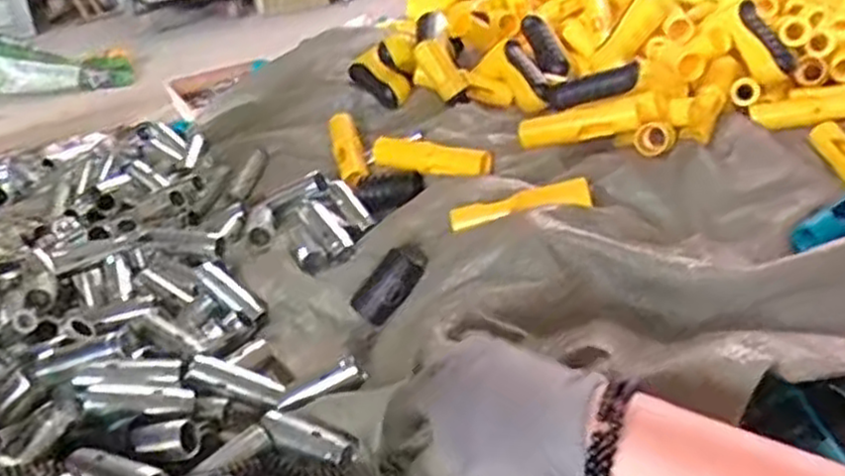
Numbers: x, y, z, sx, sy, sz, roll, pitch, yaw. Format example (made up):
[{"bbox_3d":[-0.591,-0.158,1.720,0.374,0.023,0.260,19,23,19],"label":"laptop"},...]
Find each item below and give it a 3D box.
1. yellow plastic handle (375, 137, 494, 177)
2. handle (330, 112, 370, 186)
[{"bbox_3d":[0.008,-0.082,0.761,0.124,0.029,0.021,9,31,23],"label":"yellow plastic handle"},{"bbox_3d":[-0.081,-0.101,0.834,0.031,0.027,0.154,-9,29,-8],"label":"handle"}]

